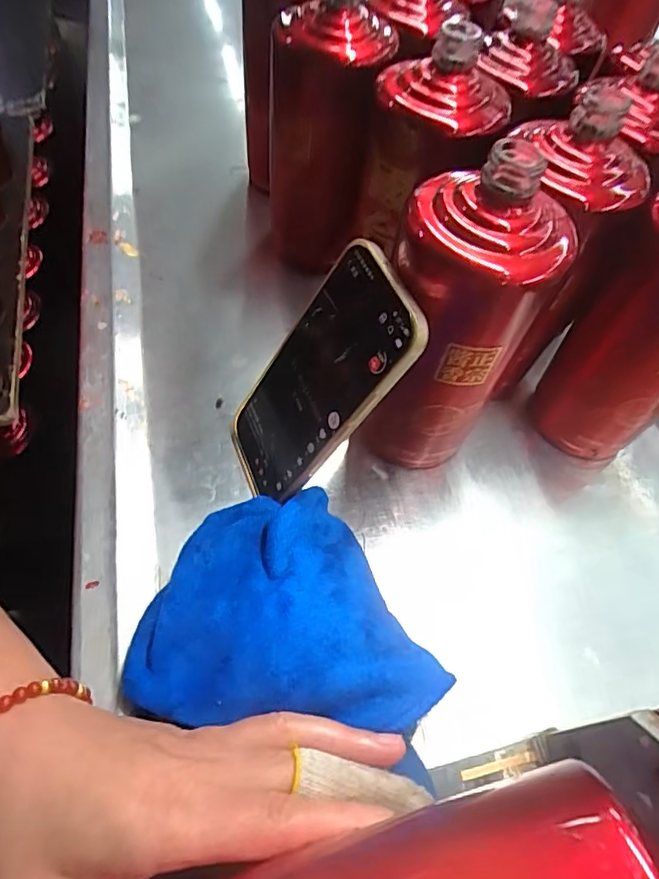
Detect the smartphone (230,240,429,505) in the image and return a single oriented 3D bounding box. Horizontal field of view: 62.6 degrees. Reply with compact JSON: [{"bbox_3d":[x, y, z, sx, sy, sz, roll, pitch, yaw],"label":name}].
[{"bbox_3d":[-0.011,-0.027,0.315,0.008,0.169,0.076,-2,55,-41],"label":"smartphone"}]

